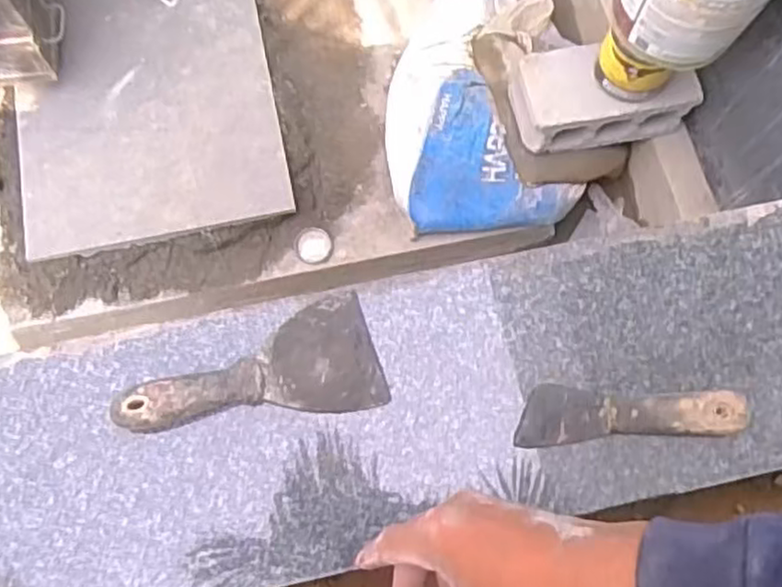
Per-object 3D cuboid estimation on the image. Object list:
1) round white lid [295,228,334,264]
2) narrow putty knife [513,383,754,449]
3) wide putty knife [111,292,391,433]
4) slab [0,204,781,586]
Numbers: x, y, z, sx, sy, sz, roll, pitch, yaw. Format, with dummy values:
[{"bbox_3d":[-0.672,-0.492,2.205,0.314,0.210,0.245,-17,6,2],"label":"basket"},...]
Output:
[{"bbox_3d":[-0.182,-0.112,1.662,0.083,0.012,0.087,0,72,-1],"label":"round white lid"},{"bbox_3d":[0.182,0.090,0.531,0.169,0.019,0.043,-3,72,-2],"label":"narrow putty knife"},{"bbox_3d":[-0.106,0.065,0.530,0.193,0.027,0.089,-16,73,-6],"label":"wide putty knife"},{"bbox_3d":[0.203,0.052,0.554,1.239,0.034,0.216,-9,73,-4],"label":"slab"}]

